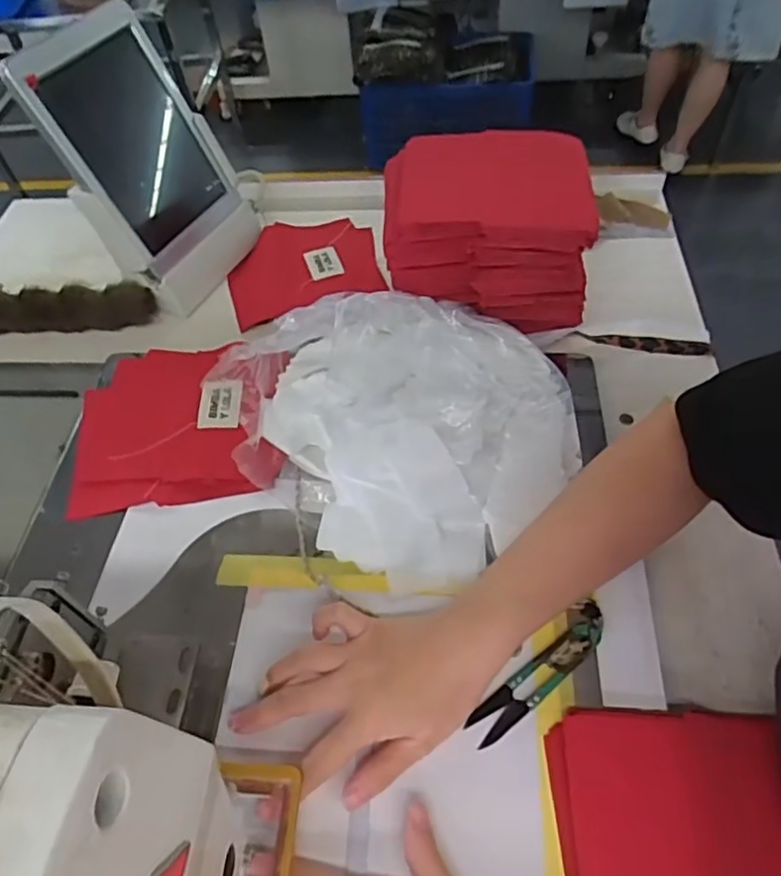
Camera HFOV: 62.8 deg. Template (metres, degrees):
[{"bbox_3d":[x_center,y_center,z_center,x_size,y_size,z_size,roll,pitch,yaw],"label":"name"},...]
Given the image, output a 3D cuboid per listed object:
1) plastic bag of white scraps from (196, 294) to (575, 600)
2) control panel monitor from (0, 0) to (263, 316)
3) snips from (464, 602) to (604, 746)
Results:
[{"bbox_3d":[0.011,-0.033,0.481,0.235,0.119,0.225,36,63,28],"label":"plastic bag of white scraps"},{"bbox_3d":[-0.231,-0.260,0.615,0.033,0.245,0.151,14,58,37],"label":"control panel monitor"},{"bbox_3d":[0.097,0.150,0.410,0.116,0.011,0.025,-37,58,-21],"label":"snips"}]

